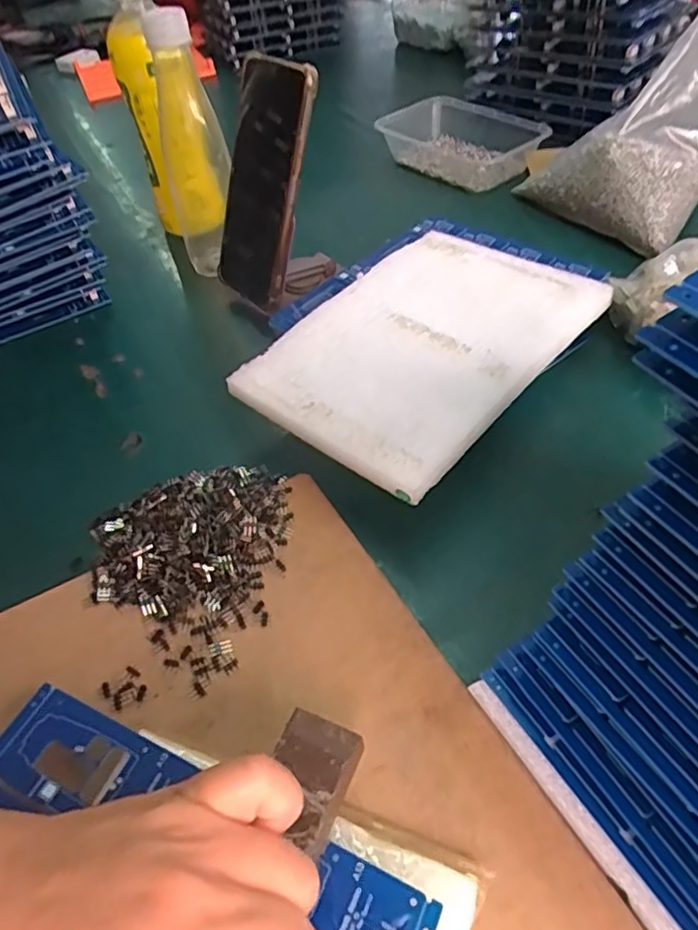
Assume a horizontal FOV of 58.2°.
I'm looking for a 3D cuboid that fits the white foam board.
[{"bbox_3d":[0.049,-0.081,0.407,0.151,0.021,0.212,31,58,29],"label":"white foam board"}]

